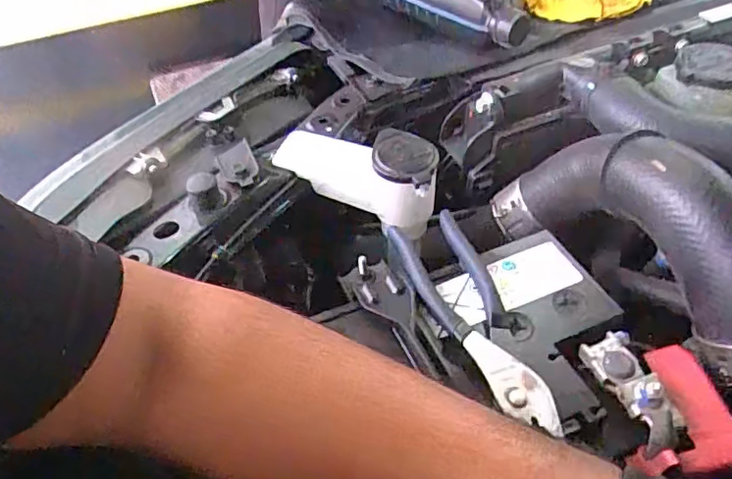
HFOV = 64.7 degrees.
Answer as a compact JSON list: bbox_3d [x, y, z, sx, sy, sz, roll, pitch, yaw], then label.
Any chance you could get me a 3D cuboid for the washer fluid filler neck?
[{"bbox_3d":[-0.006,-0.061,0.469,0.137,0.042,0.066,28,55,27],"label":"washer fluid filler neck"}]

